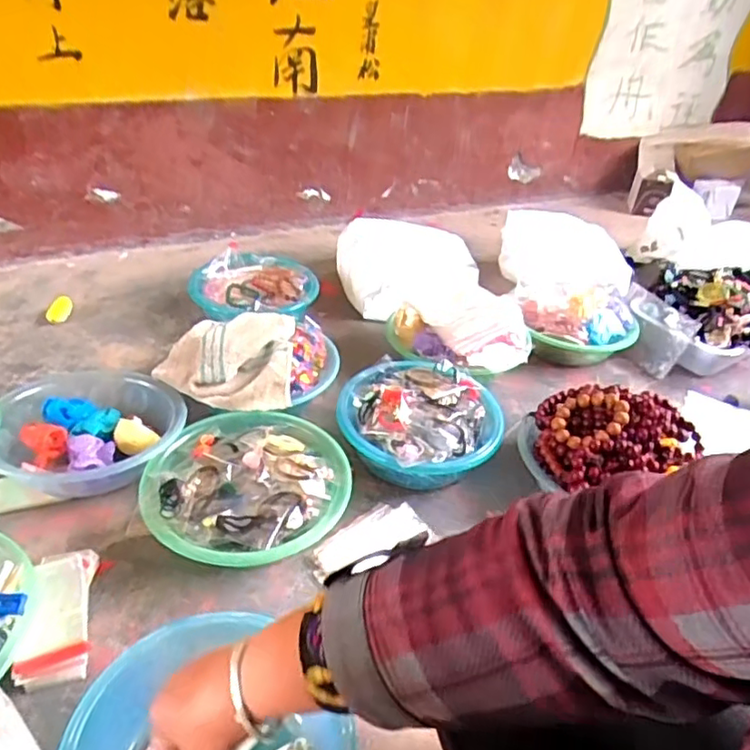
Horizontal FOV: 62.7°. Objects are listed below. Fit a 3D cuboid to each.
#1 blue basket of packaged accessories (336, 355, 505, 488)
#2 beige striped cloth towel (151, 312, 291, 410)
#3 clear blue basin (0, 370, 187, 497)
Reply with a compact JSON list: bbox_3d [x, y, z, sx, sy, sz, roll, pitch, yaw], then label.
[{"bbox_3d":[0.061,0.067,0.856,0.214,0.095,0.214,11,34,7],"label":"blue basket of packaged accessories"},{"bbox_3d":[-0.214,-0.034,0.885,0.189,0.057,0.203,1,34,-6],"label":"beige striped cloth towel"},{"bbox_3d":[-0.367,0.084,0.803,0.228,0.081,0.222,4,34,-3],"label":"clear blue basin"}]

